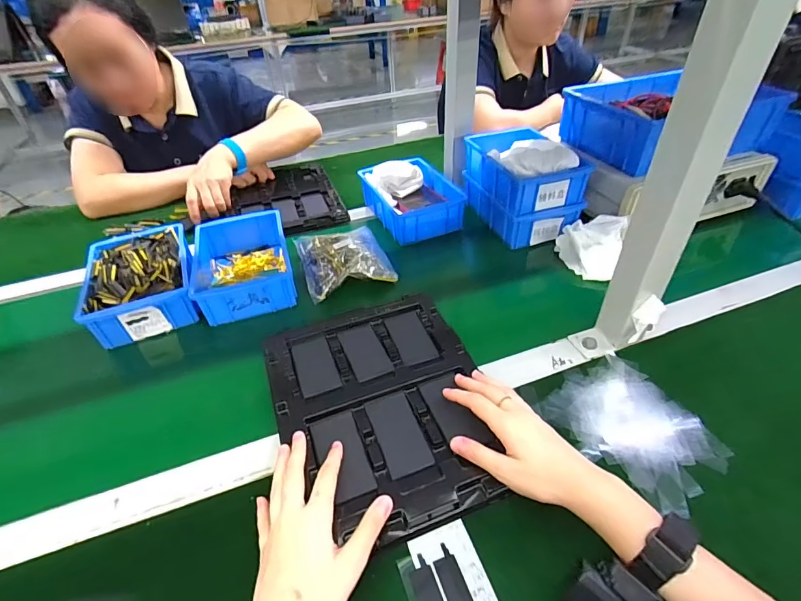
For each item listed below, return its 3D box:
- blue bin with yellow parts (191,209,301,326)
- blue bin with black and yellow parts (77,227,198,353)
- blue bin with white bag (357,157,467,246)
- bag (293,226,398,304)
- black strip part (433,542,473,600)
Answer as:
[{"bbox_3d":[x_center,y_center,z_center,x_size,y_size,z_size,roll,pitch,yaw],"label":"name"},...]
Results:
[{"bbox_3d":[-0.248,-0.059,0.660,0.133,0.060,0.216,-14,41,-12],"label":"blue bin with yellow parts"},{"bbox_3d":[-0.388,-0.032,0.636,0.142,0.064,0.208,-18,42,-17],"label":"blue bin with black and yellow parts"},{"bbox_3d":[0.020,-0.195,0.787,0.139,0.071,0.197,-18,42,-16],"label":"blue bin with white bag"},{"bbox_3d":[-0.093,-0.073,0.662,0.126,0.033,0.161,-17,42,-15],"label":"bag"},{"bbox_3d":[0.044,0.229,0.335,0.020,0.004,0.061,-15,41,-14],"label":"black strip part"}]

